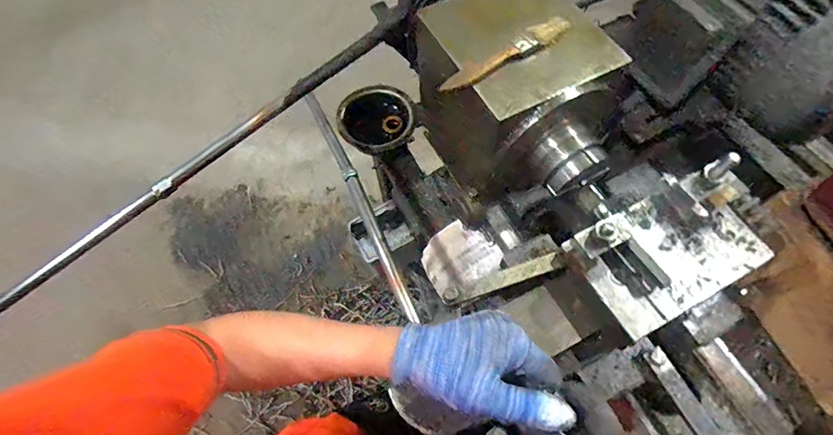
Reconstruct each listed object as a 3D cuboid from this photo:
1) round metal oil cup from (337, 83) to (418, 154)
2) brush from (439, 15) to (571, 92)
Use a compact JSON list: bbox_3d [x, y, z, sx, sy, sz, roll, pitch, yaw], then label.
[{"bbox_3d":[-0.067,-0.169,0.717,0.135,0.046,0.105,-4,64,0],"label":"round metal oil cup"},{"bbox_3d":[0.089,-0.161,0.411,0.148,0.007,0.025,-29,82,-9],"label":"brush"}]

